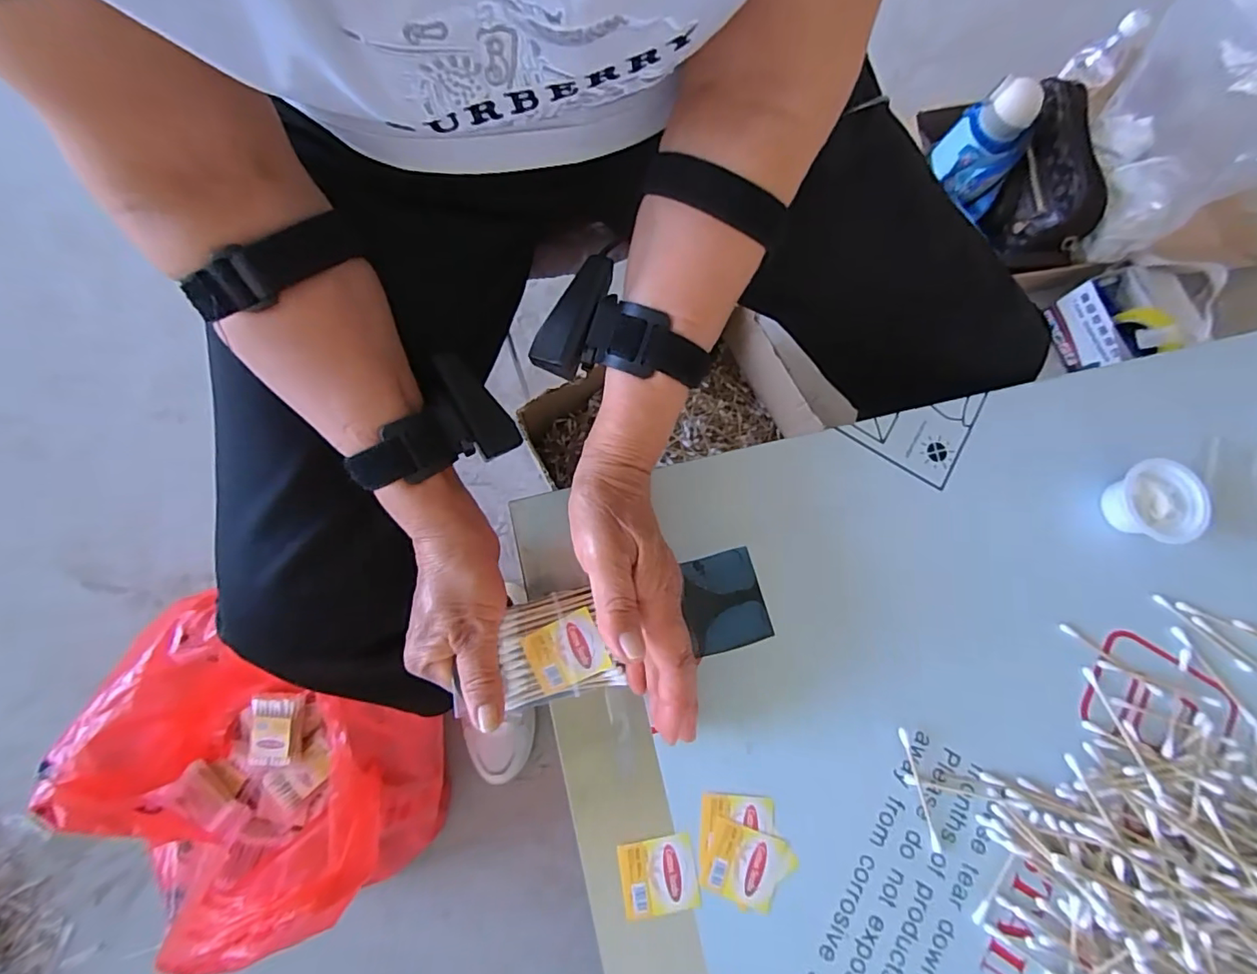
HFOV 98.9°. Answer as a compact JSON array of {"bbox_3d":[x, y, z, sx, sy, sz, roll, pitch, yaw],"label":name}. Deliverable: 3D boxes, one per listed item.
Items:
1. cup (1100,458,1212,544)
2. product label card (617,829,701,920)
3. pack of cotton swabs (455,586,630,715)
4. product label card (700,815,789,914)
[{"bbox_3d":[0.347,0.010,0.355,0.043,0.032,0.053,-14,80,-6],"label":"cup"},{"bbox_3d":[0.017,0.226,0.312,0.043,0.004,0.039,-8,80,-5],"label":"product label card"},{"bbox_3d":[-0.056,0.097,0.320,0.092,0.019,0.060,-11,77,-2],"label":"pack of cotton swabs"},{"bbox_3d":[0.067,0.221,0.314,0.042,0.004,0.038,20,78,0],"label":"product label card"}]

